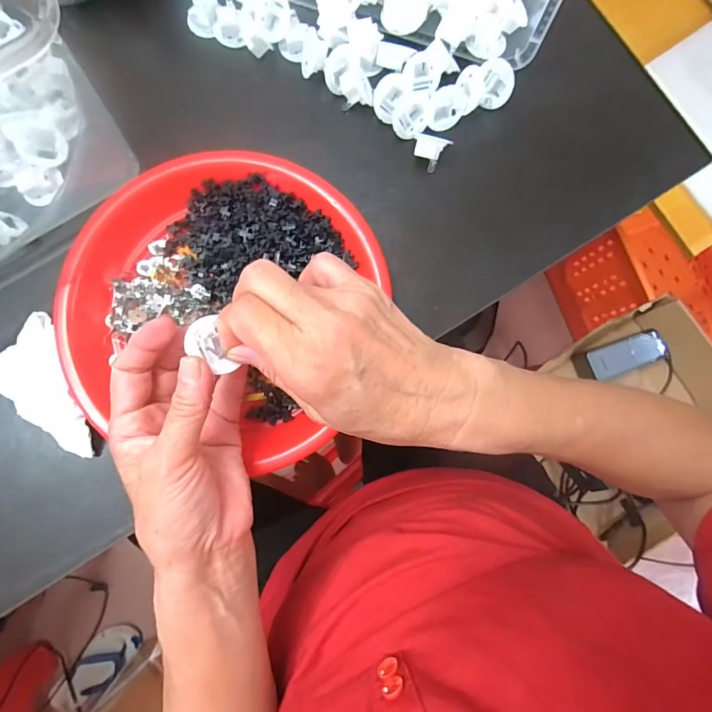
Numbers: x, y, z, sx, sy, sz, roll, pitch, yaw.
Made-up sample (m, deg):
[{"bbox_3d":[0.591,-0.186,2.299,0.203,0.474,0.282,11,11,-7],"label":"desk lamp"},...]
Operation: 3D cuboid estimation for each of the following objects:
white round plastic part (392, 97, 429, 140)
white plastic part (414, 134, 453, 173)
[{"bbox_3d":[0.044,-0.191,0.329,0.027,0.010,0.029,0,84,-1],"label":"white round plastic part"},{"bbox_3d":[0.059,-0.160,0.324,0.027,0.018,0.021,11,83,0],"label":"white plastic part"}]

